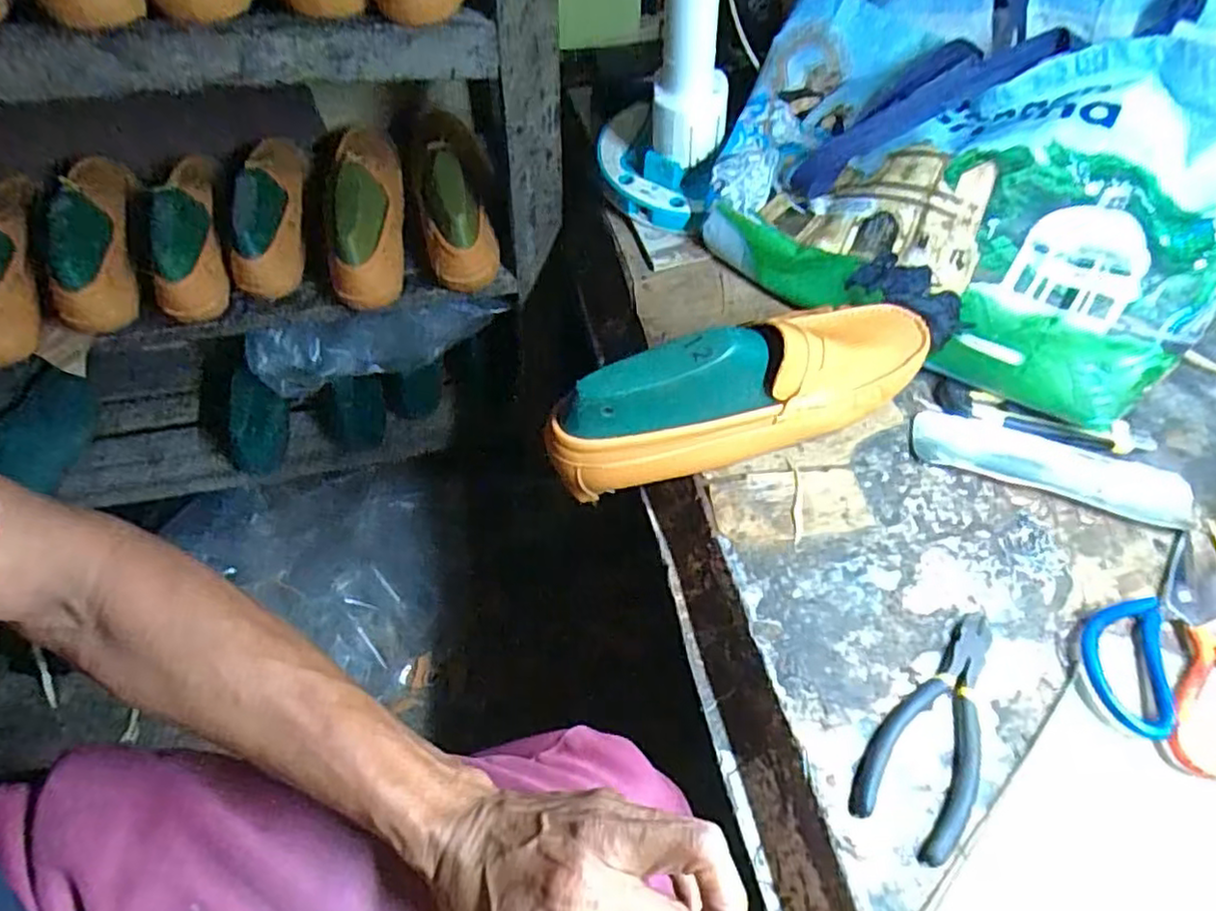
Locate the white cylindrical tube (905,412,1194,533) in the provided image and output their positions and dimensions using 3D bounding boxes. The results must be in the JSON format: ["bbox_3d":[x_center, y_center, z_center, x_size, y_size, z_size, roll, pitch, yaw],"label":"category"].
[{"bbox_3d":[0.328,0.007,0.498,0.193,0.016,0.046,17,56,9],"label":"white cylindrical tube"}]

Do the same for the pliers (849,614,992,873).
[{"bbox_3d":[0.202,0.160,0.398,0.059,0.008,0.151,37,61,21],"label":"pliers"}]

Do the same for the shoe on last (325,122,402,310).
[{"bbox_3d":[-0.283,-0.302,0.776,0.086,0.096,0.278,-10,58,-8],"label":"shoe on last"}]

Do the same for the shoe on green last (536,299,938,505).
[{"bbox_3d":[0.102,-0.046,0.477,0.287,0.107,0.076,-23,59,-17],"label":"shoe on green last"}]

